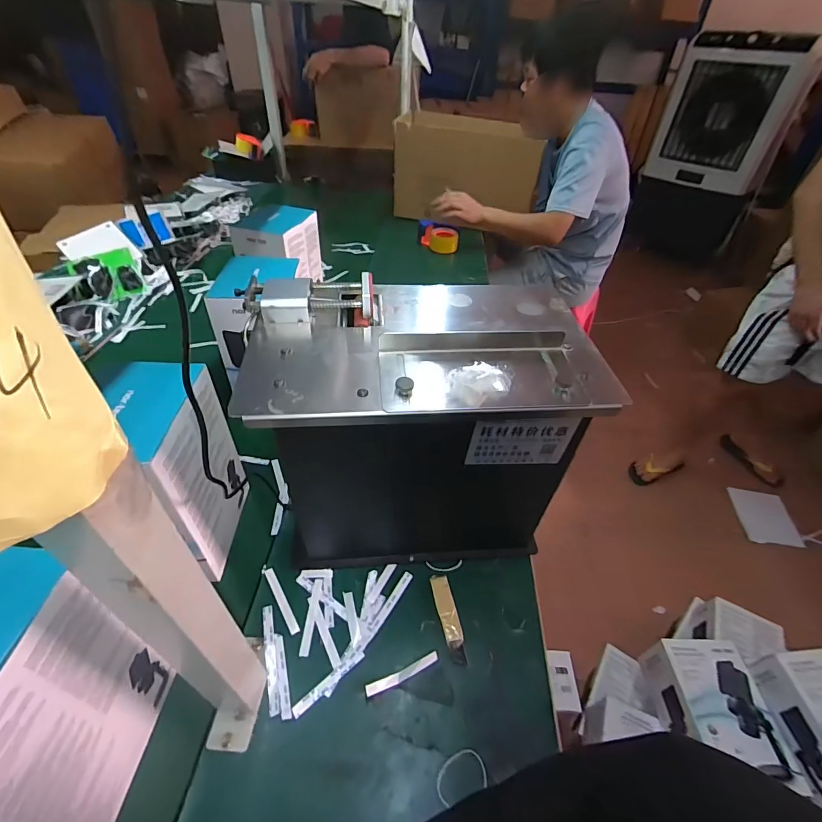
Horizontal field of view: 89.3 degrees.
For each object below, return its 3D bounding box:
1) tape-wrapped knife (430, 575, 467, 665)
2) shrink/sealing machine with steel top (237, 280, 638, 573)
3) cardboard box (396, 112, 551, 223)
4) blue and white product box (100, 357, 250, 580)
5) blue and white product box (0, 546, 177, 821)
[{"bbox_3d":[0.045,0.247,0.503,0.022,0.004,0.102,-5,43,-9],"label":"tape-wrapped knife"},{"bbox_3d":[0.009,0.034,0.498,0.342,0.315,0.220,-3,43,-7],"label":"shrink/sealing machine with steel top"},{"bbox_3d":[0.201,-0.851,1.464,0.498,0.286,0.210,9,42,5],"label":"cardboard box"},{"bbox_3d":[-0.273,0.079,0.497,0.079,0.230,0.153,0,42,-4],"label":"blue and white product box"},{"bbox_3d":[-0.300,0.234,0.320,0.103,0.222,0.132,1,42,-3],"label":"blue and white product box"}]

